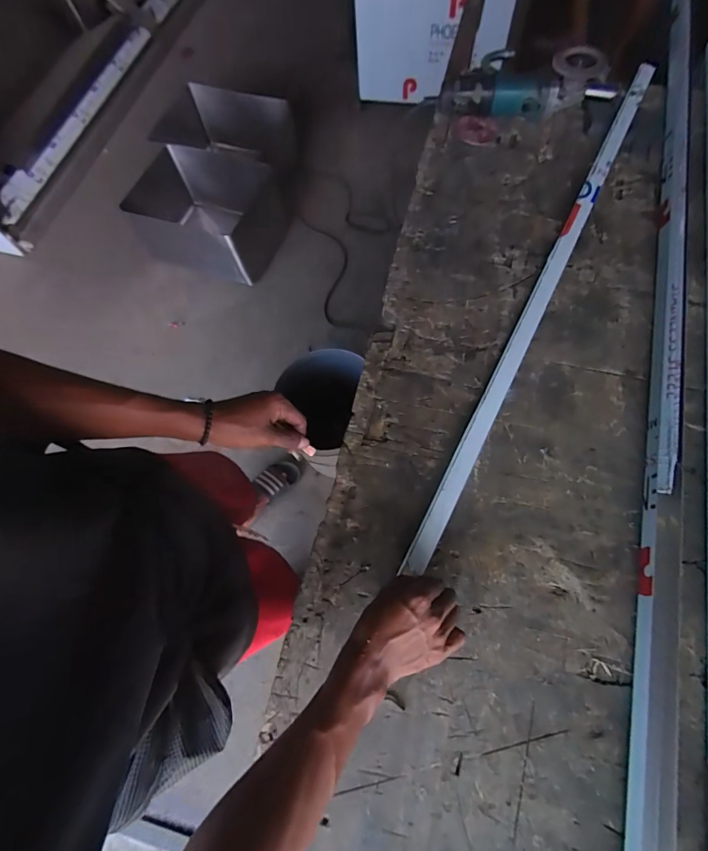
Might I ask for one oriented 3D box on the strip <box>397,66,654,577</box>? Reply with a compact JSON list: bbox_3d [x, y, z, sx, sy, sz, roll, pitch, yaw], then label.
[{"bbox_3d":[0.318,-0.245,0.650,0.031,0.018,1.024,26,74,12],"label":"strip"}]

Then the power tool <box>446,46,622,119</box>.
[{"bbox_3d":[0.348,-0.648,0.766,0.332,0.100,0.070,1,69,3],"label":"power tool"}]

